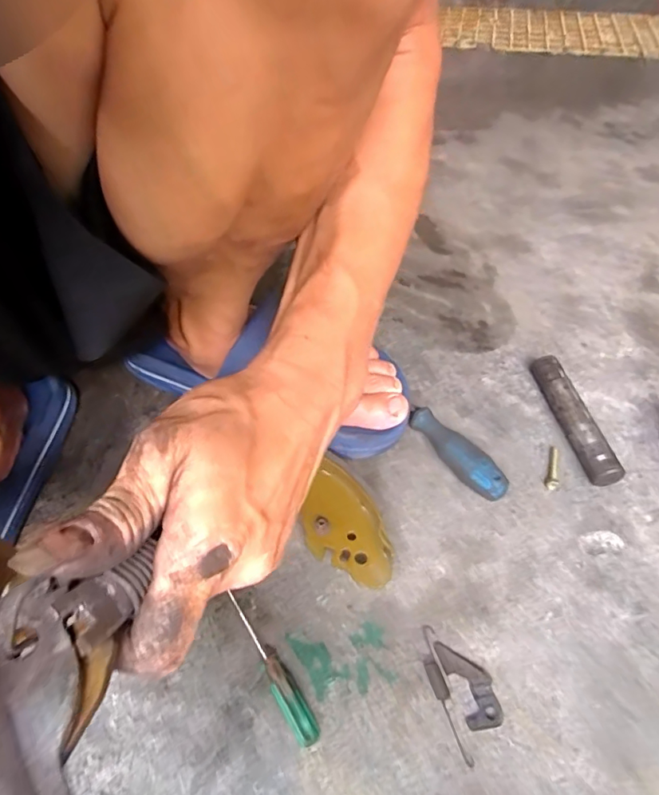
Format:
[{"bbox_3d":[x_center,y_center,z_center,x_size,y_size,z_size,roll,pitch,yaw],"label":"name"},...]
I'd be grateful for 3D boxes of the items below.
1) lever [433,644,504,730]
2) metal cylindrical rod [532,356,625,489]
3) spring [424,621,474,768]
[{"bbox_3d":[0.089,0.180,0.313,0.024,0.006,0.052,-17,53,-11],"label":"lever"},{"bbox_3d":[0.209,0.016,0.430,0.021,0.024,0.134,-7,52,-4],"label":"metal cylindrical rod"},{"bbox_3d":[0.071,0.185,0.311,0.012,0.006,0.078,-9,52,-6],"label":"spring"}]

